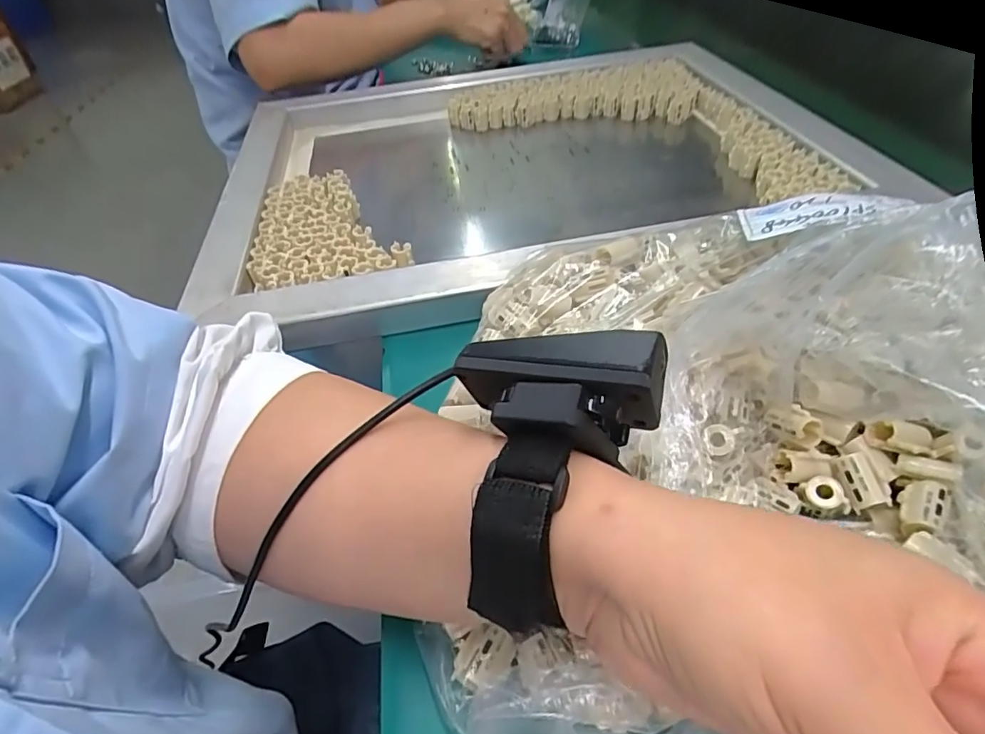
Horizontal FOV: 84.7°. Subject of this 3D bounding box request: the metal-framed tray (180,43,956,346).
[{"bbox_3d":[0.019,-0.181,0.499,0.501,0.060,0.410,-11,45,-7],"label":"metal-framed tray"}]

